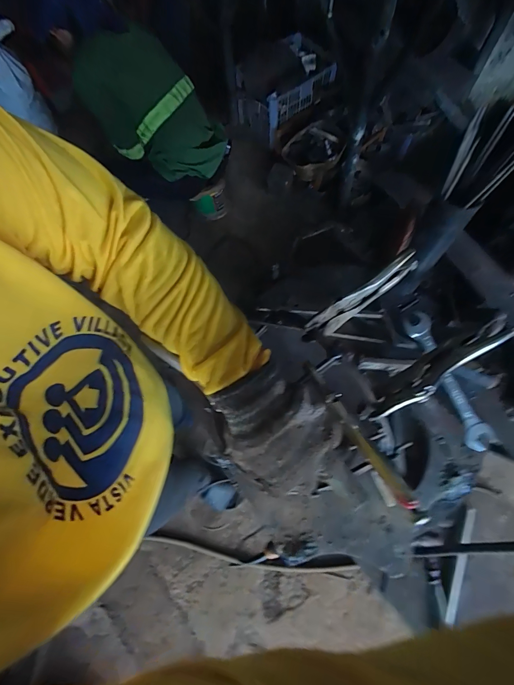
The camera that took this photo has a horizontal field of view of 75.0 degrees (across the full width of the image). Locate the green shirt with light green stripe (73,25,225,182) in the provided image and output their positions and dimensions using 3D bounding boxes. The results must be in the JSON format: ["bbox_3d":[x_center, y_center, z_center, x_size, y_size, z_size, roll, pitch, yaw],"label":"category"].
[{"bbox_3d":[-0.373,-0.828,1.196,0.364,0.287,0.404,-39,73,-9],"label":"green shirt with light green stripe"}]

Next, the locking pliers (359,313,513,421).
[{"bbox_3d":[0.219,0.026,0.395,0.223,0.044,0.034,-32,72,-7],"label":"locking pliers"}]

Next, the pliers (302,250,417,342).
[{"bbox_3d":[0.132,-0.059,0.421,0.176,0.039,0.023,-35,73,-8],"label":"pliers"}]

